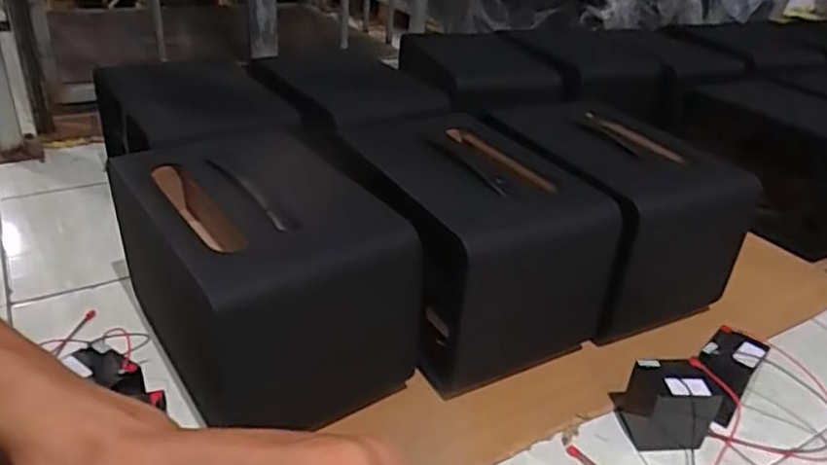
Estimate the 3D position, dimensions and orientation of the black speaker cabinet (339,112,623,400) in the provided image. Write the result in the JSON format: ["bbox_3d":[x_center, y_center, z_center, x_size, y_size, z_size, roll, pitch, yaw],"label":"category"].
[{"bbox_3d":[0.057,-0.003,1.052,0.314,0.282,0.484,-7,32,-20],"label":"black speaker cabinet"}]

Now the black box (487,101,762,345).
[{"bbox_3d":[0.325,-0.034,1.107,0.279,0.268,0.375,-12,34,-25],"label":"black box"}]

